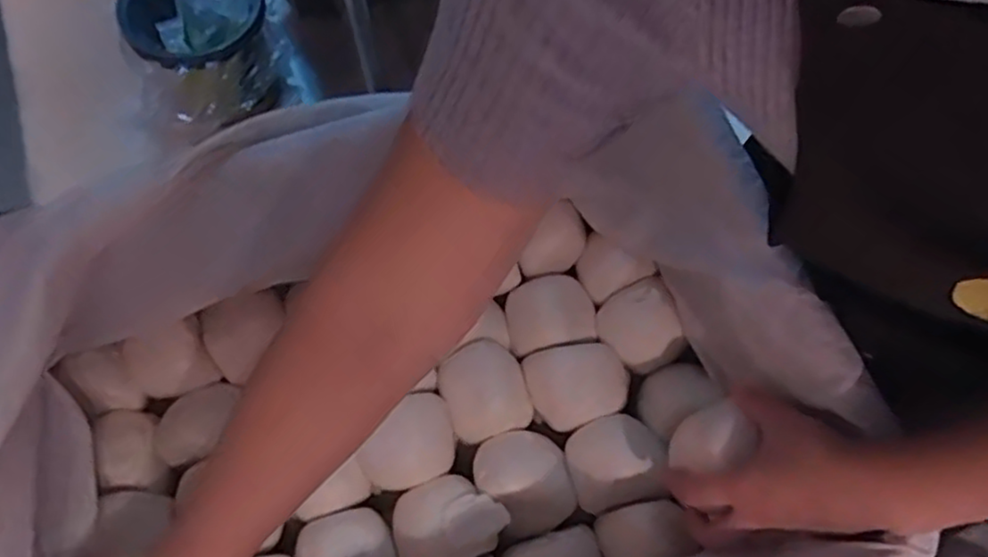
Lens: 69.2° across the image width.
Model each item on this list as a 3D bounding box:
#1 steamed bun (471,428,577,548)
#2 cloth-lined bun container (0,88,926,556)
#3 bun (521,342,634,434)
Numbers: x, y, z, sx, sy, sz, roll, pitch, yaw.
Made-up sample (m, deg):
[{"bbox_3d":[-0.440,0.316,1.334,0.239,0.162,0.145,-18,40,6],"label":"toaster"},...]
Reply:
[{"bbox_3d":[0.026,0.172,0.612,0.075,0.042,0.088,-26,71,-10],"label":"steamed bun"},{"bbox_3d":[-0.075,0.114,0.545,0.594,0.207,0.422,-18,71,-9],"label":"cloth-lined bun container"},{"bbox_3d":[0.076,0.089,0.631,0.088,0.059,0.075,-19,70,-8],"label":"bun"}]

